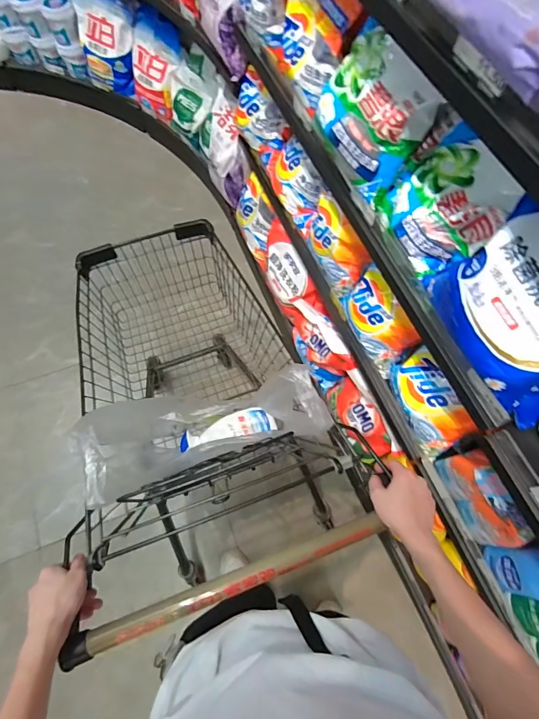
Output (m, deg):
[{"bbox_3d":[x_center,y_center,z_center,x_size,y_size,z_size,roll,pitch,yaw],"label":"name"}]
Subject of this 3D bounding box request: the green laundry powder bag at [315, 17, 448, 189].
[{"bbox_3d":[0.175,-0.440,0.705,0.111,0.185,0.221,-24,69,-11],"label":"green laundry powder bag"}]

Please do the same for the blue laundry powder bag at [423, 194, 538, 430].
[{"bbox_3d":[0.350,-0.055,0.552,0.124,0.211,0.269,-31,70,-13],"label":"blue laundry powder bag"}]

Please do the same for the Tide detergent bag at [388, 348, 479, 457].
[{"bbox_3d":[0.346,0.090,0.864,0.077,0.142,0.227,-18,68,-8],"label":"Tide detergent bag"}]

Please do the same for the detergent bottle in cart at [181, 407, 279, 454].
[{"bbox_3d":[-0.109,0.179,1.003,0.243,0.055,0.065,-12,67,-6],"label":"detergent bottle in cart"}]

